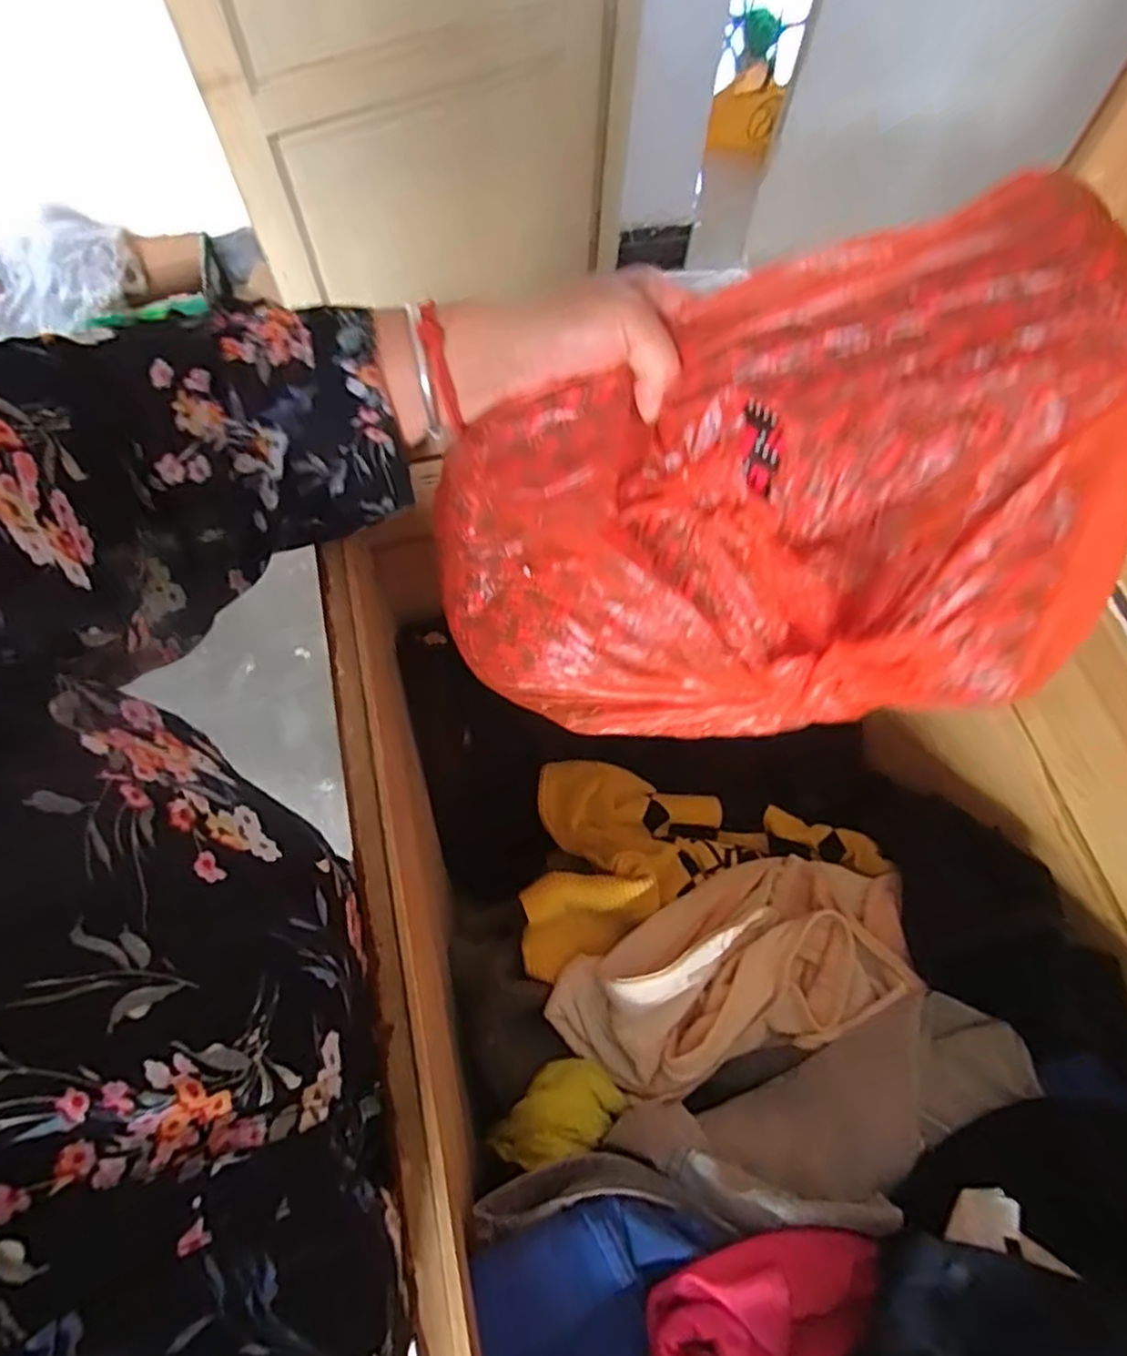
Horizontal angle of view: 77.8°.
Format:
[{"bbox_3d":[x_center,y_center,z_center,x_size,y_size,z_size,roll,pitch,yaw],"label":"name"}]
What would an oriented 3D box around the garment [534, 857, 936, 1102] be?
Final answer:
[{"bbox_3d":[0.132,0.205,0.499,0.273,0.094,0.115,-12,72,-23],"label":"garment"}]

